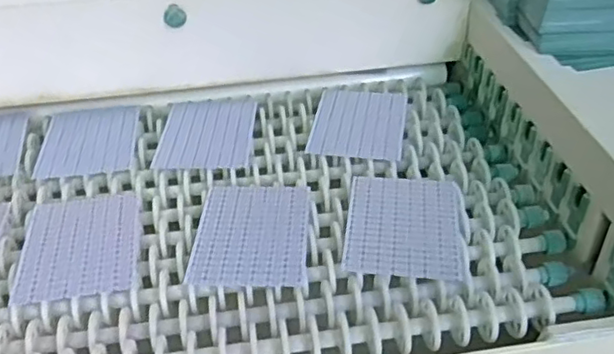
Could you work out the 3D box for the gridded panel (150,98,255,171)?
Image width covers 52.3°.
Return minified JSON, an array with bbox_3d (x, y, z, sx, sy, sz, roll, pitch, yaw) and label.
[{"bbox_3d":[-0.111,-0.052,0.709,0.100,0.007,0.131,0,39,2],"label":"gridded panel"}]

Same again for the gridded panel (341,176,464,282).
[{"bbox_3d":[0.089,0.043,0.578,0.102,0.004,0.128,4,39,8],"label":"gridded panel"}]

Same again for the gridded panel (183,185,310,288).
[{"bbox_3d":[-0.049,0.051,0.578,0.100,0.007,0.131,1,38,5],"label":"gridded panel"}]

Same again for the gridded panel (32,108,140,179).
[{"bbox_3d":[-0.244,-0.041,0.703,0.101,0.005,0.122,-6,40,-5],"label":"gridded panel"}]

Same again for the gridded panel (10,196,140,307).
[{"bbox_3d":[-0.207,0.059,0.572,0.100,0.009,0.132,-7,40,-7],"label":"gridded panel"}]

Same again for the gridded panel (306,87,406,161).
[{"bbox_3d":[0.060,-0.064,0.714,0.101,0.005,0.130,6,40,9],"label":"gridded panel"}]

